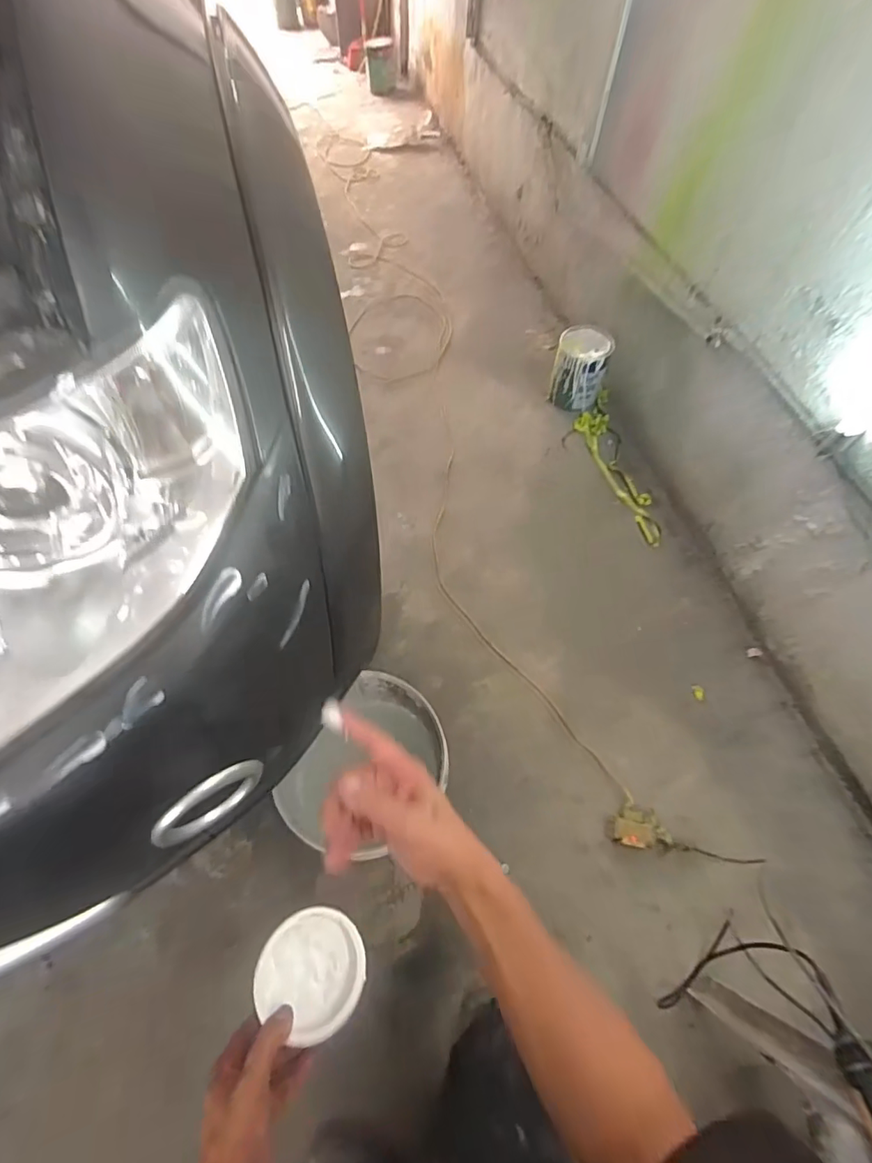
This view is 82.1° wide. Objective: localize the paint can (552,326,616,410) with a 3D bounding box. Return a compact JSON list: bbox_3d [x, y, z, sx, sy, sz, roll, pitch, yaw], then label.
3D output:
[{"bbox_3d":[0.441,-0.652,1.535,0.158,0.198,0.166,1,61,-2],"label":"paint can"}]

